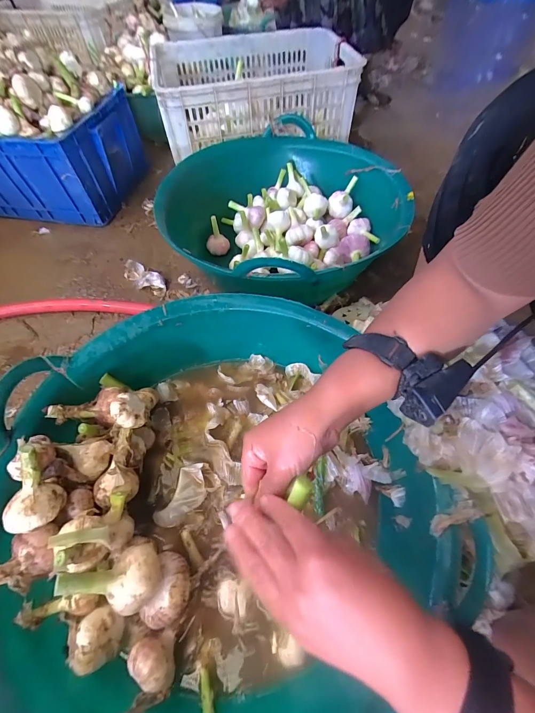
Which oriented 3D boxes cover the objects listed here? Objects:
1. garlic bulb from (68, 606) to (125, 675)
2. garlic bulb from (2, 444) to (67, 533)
[{"bbox_3d":[-0.181,0.299,0.331,0.041,0.034,0.049,-18,58,-8],"label":"garlic bulb"},{"bbox_3d":[-0.262,0.150,0.346,0.051,0.059,0.083,16,59,13],"label":"garlic bulb"}]

